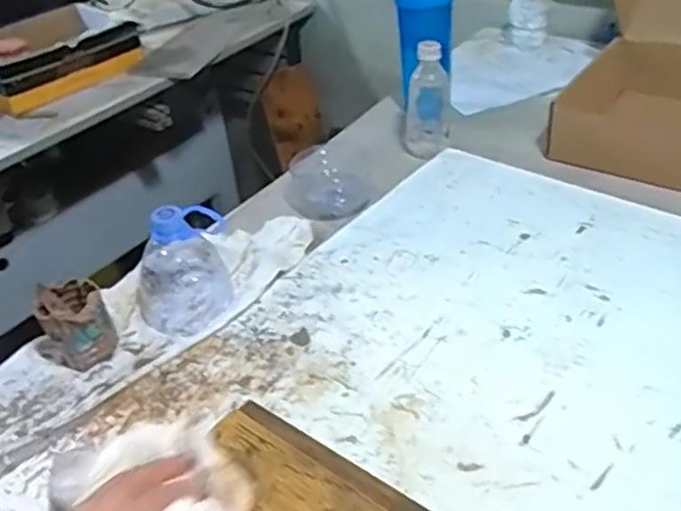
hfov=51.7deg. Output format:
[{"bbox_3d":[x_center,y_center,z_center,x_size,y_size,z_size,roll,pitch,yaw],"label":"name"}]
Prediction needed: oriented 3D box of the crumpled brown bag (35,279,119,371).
[{"bbox_3d":[-0.277,0.069,0.720,0.069,0.073,0.078,-26,41,-26],"label":"crumpled brown bag"}]

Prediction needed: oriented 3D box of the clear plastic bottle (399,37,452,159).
[{"bbox_3d":[0.120,-0.217,0.978,0.067,0.160,0.051,-3,36,2],"label":"clear plastic bottle"}]

